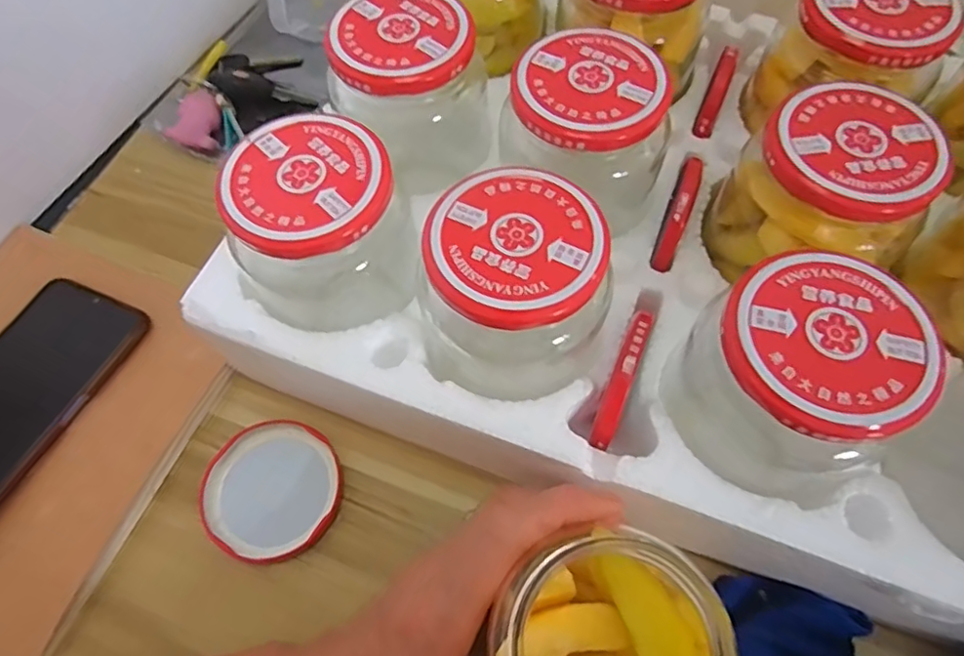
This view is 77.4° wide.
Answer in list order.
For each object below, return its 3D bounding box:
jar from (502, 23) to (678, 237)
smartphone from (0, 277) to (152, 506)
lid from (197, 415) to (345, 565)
[{"bbox_3d":[0.051,-0.088,0.294,0.072,0.072,0.074,-1,63,2],"label":"jar"},{"bbox_3d":[-0.264,0.046,0.329,0.074,0.010,0.162,23,64,13],"label":"smartphone"},{"bbox_3d":[-0.110,0.084,0.316,0.070,0.007,0.070,-1,61,1],"label":"lid"}]

